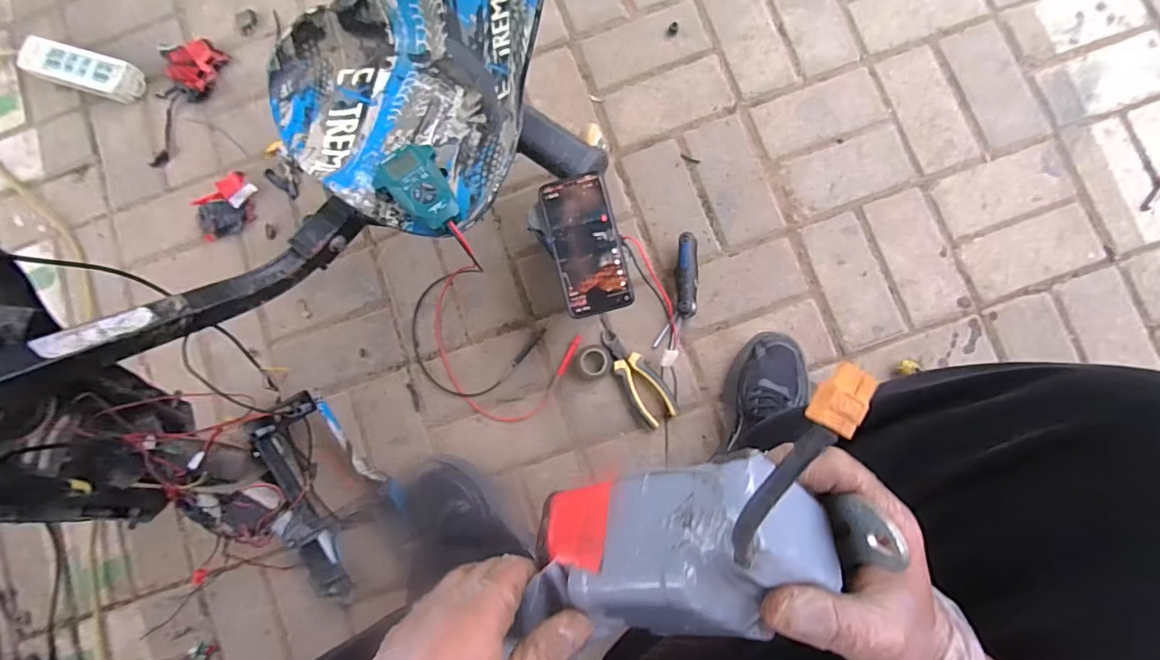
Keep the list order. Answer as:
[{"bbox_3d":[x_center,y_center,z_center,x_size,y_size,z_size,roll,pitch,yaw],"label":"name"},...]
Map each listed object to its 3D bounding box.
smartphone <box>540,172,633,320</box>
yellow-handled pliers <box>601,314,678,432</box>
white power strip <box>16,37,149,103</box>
[{"bbox_3d":[0.009,-0.102,0.579,0.079,0.008,0.162,-13,89,6],"label":"smartphone"},{"bbox_3d":[0.075,0.060,0.698,0.056,0.012,0.165,-32,84,1],"label":"yellow-handled pliers"},{"bbox_3d":[-0.814,-0.425,0.794,0.209,0.031,0.066,18,87,5],"label":"white power strip"}]

